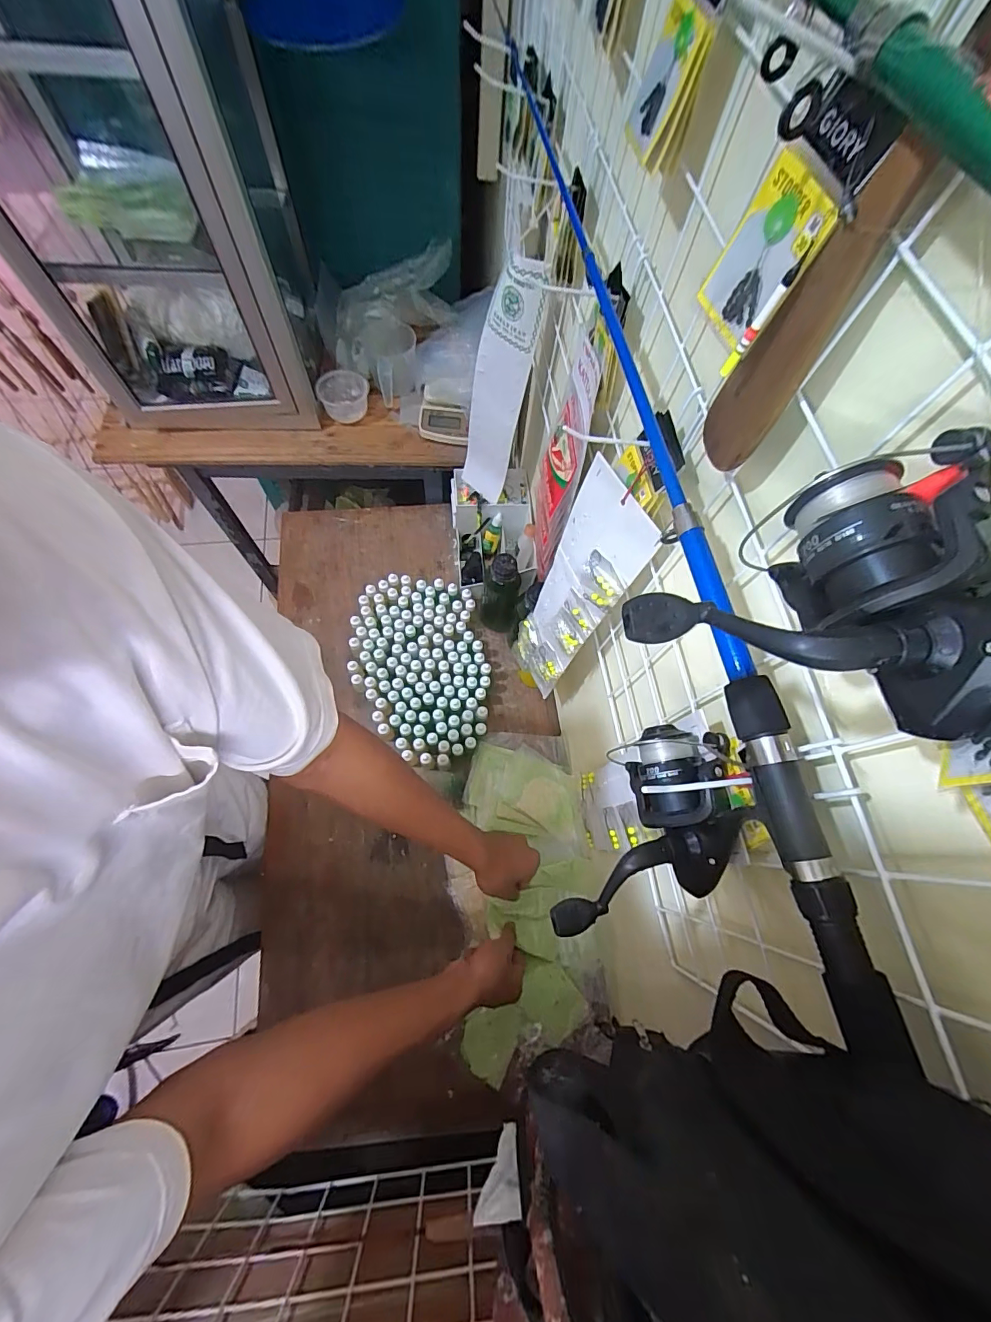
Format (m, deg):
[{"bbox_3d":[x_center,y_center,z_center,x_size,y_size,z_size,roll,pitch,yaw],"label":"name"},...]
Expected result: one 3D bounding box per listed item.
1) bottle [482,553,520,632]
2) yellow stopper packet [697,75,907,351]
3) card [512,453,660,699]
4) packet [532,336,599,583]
[{"bbox_3d":[0.007,-0.119,0.797,0.062,0.189,0.068,-1,68,-5],"label":"bottle"},{"bbox_3d":[0.126,-0.194,0.203,0.011,0.087,0.048,-11,77,-17],"label":"yellow stopper packet"},{"bbox_3d":[0.083,-0.061,0.550,0.021,0.385,0.097,-21,73,-17],"label":"card"},{"bbox_3d":[0.078,-0.232,0.567,0.016,0.299,0.125,-4,66,-10],"label":"packet"}]

